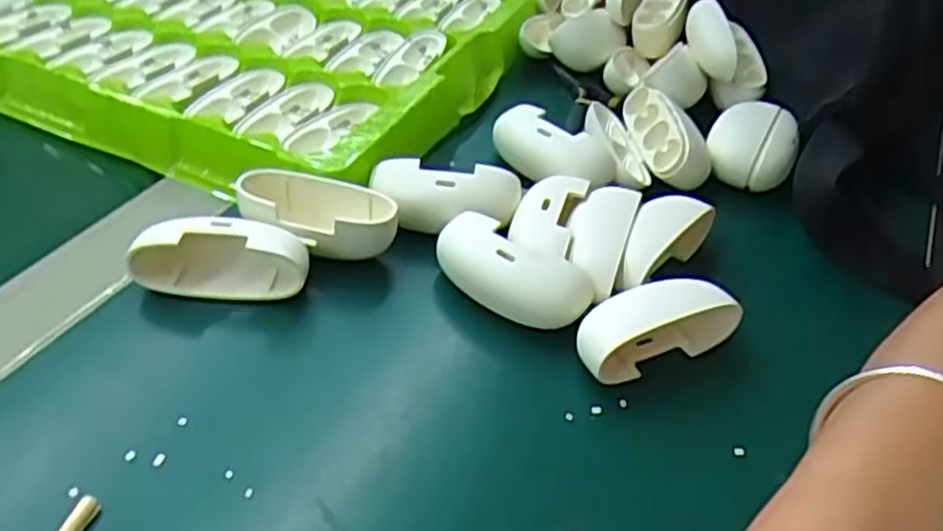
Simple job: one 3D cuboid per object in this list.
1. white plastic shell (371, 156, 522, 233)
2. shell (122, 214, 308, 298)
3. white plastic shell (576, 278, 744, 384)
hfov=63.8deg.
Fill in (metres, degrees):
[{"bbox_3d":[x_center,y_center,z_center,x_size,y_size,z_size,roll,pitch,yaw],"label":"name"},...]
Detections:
[{"bbox_3d":[-0.012,-0.032,0.345,0.066,0.026,0.021,3,43,-4],"label":"white plastic shell"},{"bbox_3d":[-0.101,-0.003,0.309,0.067,0.034,0.022,3,43,-3],"label":"shell"},{"bbox_3d":[0.073,0.025,0.304,0.068,0.032,0.026,-14,46,-21],"label":"white plastic shell"}]

